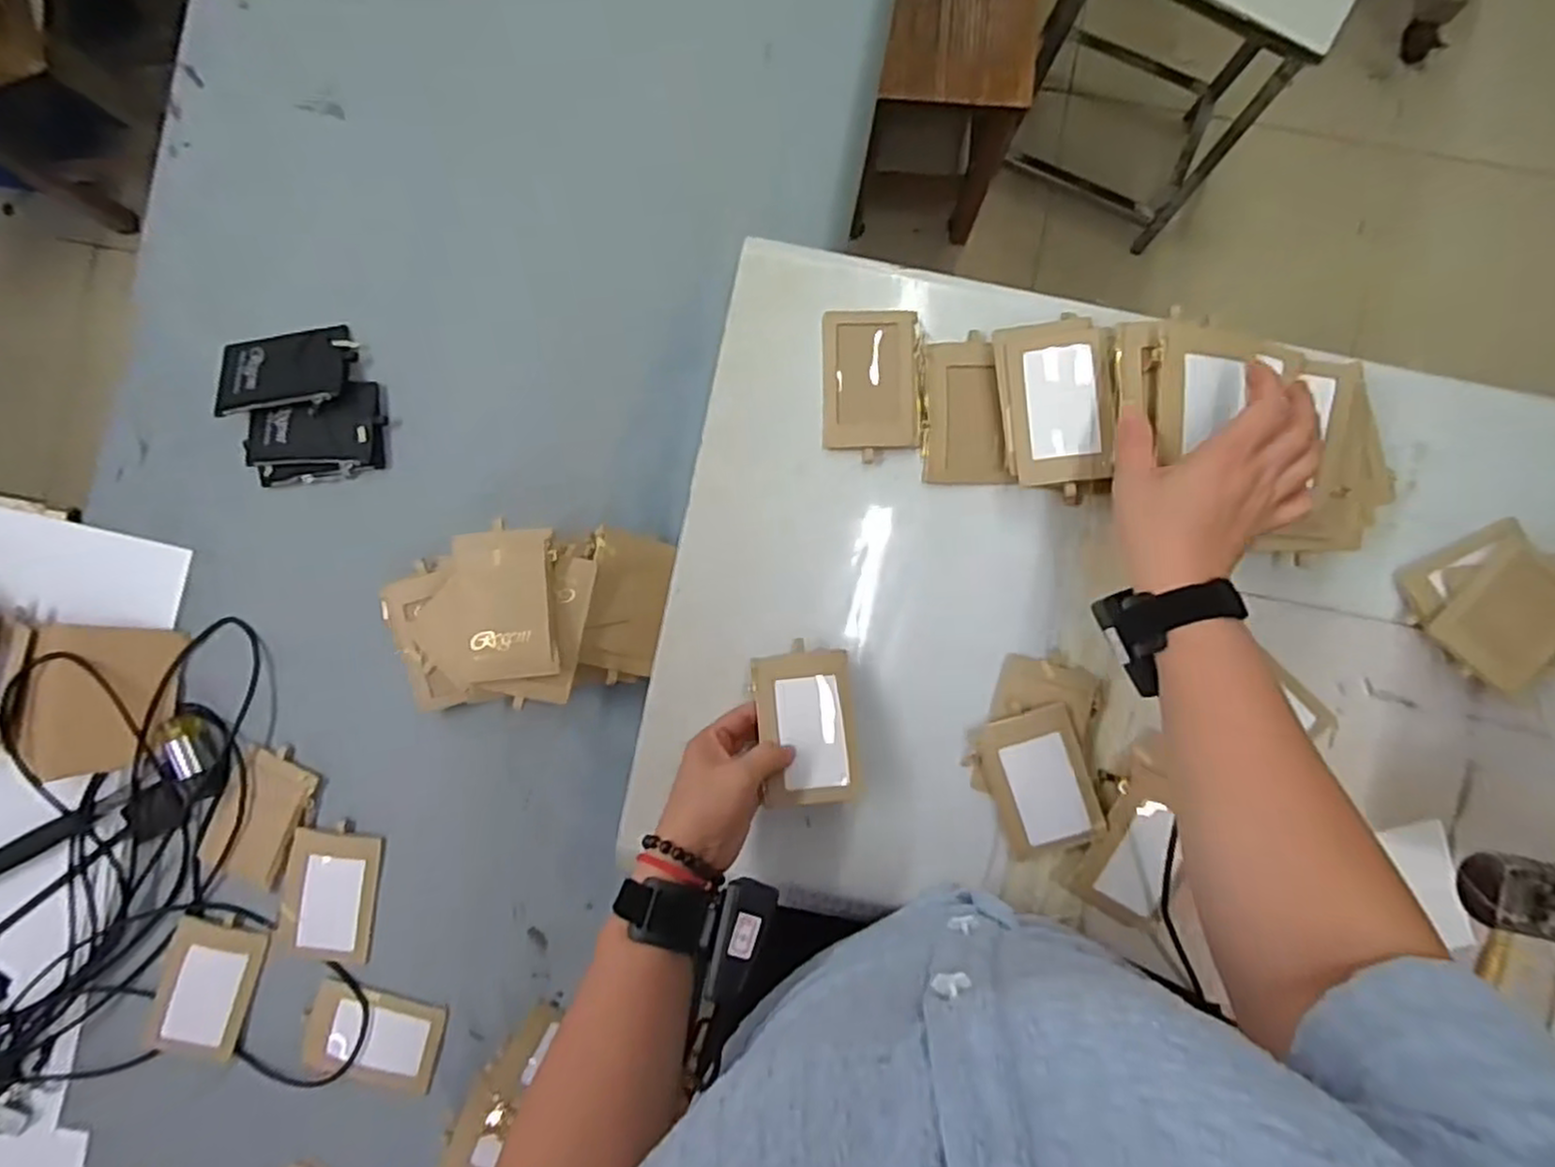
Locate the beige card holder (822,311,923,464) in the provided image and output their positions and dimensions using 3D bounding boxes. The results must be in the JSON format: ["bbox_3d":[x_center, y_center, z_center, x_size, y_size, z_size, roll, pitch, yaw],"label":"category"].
[{"bbox_3d":[0.075,-0.159,0.578,0.076,0.005,0.111,0,89,1],"label":"beige card holder"}]

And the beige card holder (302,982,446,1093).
[{"bbox_3d":[-0.346,0.389,0.623,0.113,0.014,0.079,14,92,4],"label":"beige card holder"}]

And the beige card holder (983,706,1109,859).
[{"bbox_3d":[0.203,0.153,0.560,0.073,0.009,0.109,-18,89,1],"label":"beige card holder"}]

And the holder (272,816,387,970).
[{"bbox_3d":[-0.383,0.265,0.625,0.076,0.009,0.112,10,84,-10],"label":"holder"}]

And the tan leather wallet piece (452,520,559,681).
[{"bbox_3d":[-0.201,0.015,0.541,0.070,0.015,0.111,-6,89,1],"label":"tan leather wallet piece"}]

